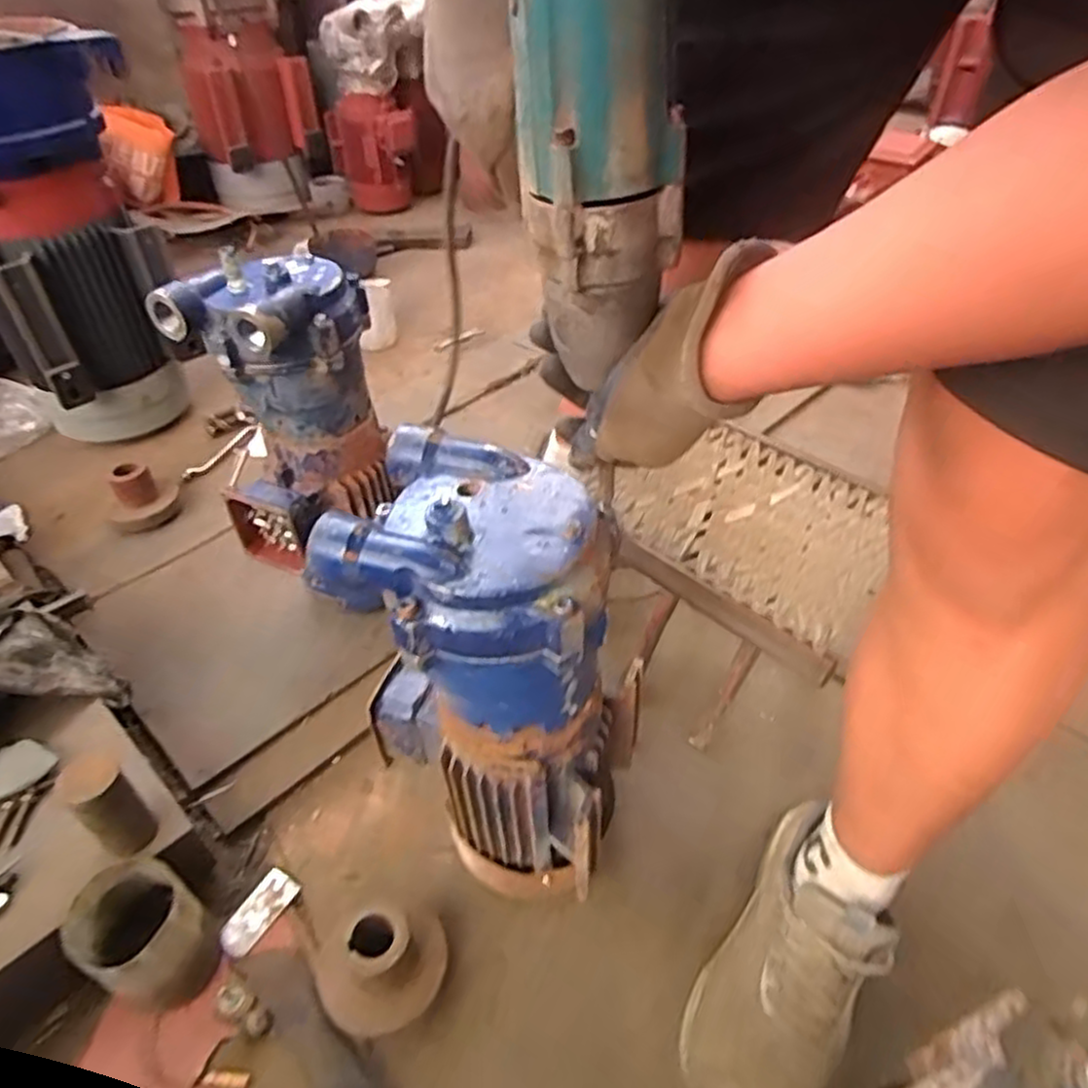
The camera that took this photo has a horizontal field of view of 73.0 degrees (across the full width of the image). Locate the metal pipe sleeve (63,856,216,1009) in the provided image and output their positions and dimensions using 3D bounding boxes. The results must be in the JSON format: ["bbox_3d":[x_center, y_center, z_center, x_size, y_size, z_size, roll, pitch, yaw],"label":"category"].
[{"bbox_3d":[-0.368,0.364,0.683,0.104,0.108,0.093,20,45,22],"label":"metal pipe sleeve"}]

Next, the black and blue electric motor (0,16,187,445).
[{"bbox_3d":[-0.854,-0.506,1.251,0.332,0.608,0.318,29,50,30],"label":"black and blue electric motor"}]

